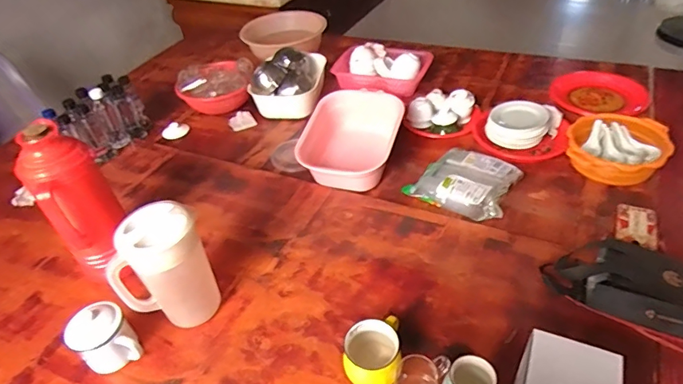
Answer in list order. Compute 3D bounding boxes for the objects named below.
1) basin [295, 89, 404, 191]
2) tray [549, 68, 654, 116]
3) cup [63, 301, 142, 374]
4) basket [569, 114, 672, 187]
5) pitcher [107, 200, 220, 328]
[{"bbox_3d":[0.030,-0.141,1.221,0.249,0.146,0.256,8,44,17],"label":"basin"},{"bbox_3d":[0.780,-0.302,1.383,0.259,0.031,0.259,-5,39,4],"label":"tray"},{"bbox_3d":[-0.430,0.269,0.827,0.097,0.114,0.090,-4,42,4],"label":"cup"},{"bbox_3d":[0.672,-0.115,1.121,0.210,0.083,0.218,-5,39,4],"label":"basket"},{"bbox_3d":[-0.325,0.155,0.843,0.161,0.239,0.112,-28,46,-22],"label":"pitcher"}]

